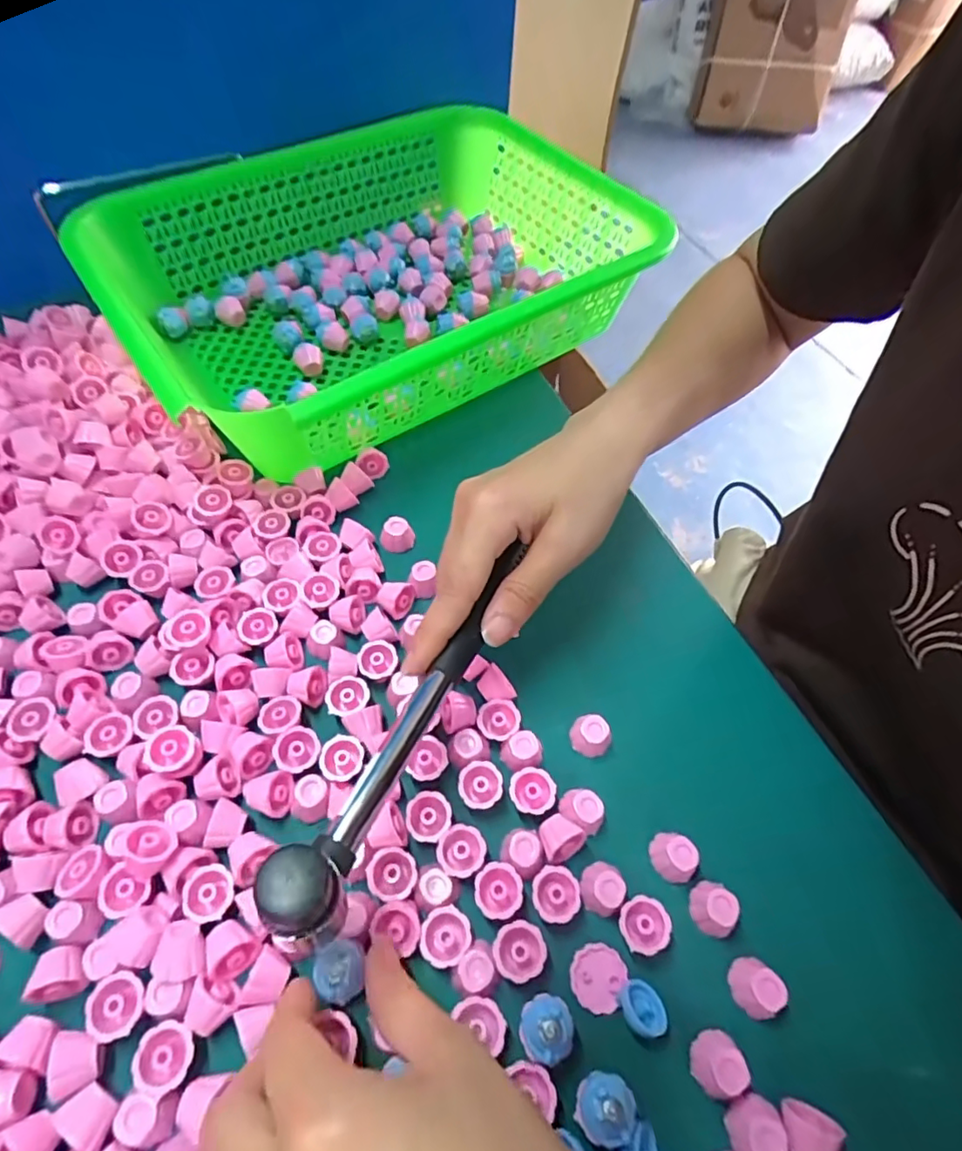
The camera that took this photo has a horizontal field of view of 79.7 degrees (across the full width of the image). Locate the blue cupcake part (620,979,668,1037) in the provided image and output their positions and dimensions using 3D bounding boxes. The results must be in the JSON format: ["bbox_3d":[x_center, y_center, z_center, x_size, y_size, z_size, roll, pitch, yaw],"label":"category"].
[{"bbox_3d":[0.065,0.173,0.231,0.016,0.008,0.019,-37,67,-24],"label":"blue cupcake part"}]

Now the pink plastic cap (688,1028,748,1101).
[{"bbox_3d":[0.091,0.187,0.221,0.018,0.015,0.016,-36,67,-24],"label":"pink plastic cap"}]

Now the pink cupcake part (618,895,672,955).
[{"bbox_3d":[0.068,0.149,0.246,0.021,0.014,0.020,2,57,-3],"label":"pink cupcake part"}]

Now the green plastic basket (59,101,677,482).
[{"bbox_3d":[-0.069,-0.219,0.422,0.358,0.077,0.262,-31,65,-22],"label":"green plastic basket"}]

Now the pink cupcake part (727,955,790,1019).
[{"bbox_3d":[0.112,0.167,0.234,0.016,0.015,0.017,-37,67,-24],"label":"pink cupcake part"}]

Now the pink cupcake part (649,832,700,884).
[{"bbox_3d":[0.088,0.127,0.261,0.018,0.018,0.020,3,57,-3],"label":"pink cupcake part"}]

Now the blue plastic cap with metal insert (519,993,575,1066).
[{"bbox_3d":[0.024,0.170,0.217,0.018,0.014,0.019,2,57,-3],"label":"blue plastic cap with metal insert"}]

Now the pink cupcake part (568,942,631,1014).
[{"bbox_3d":[0.048,0.165,0.238,0.022,0.004,0.023,2,57,-3],"label":"pink cupcake part"}]

